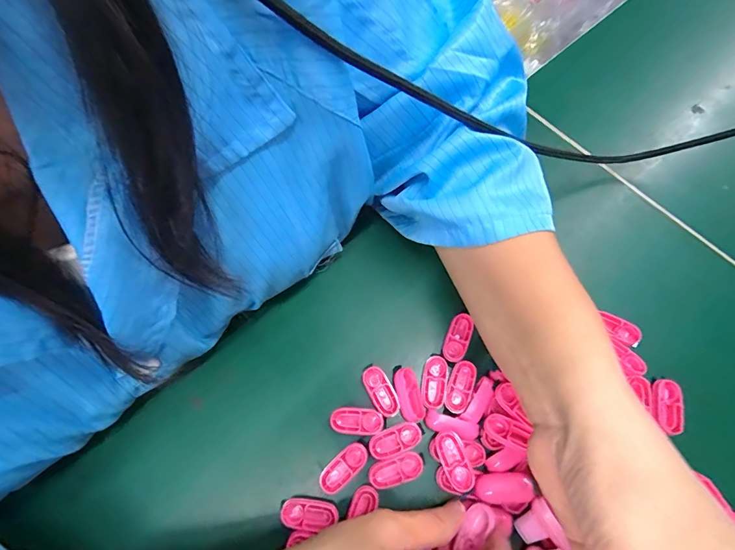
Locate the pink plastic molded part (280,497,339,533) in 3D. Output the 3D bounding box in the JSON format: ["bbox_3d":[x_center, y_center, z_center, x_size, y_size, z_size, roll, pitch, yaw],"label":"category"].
[{"bbox_3d":[-0.035,0.145,0.225,0.034,0.004,0.016,5,71,2],"label":"pink plastic molded part"}]

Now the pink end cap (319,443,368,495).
[{"bbox_3d":[-0.015,0.121,0.235,0.033,0.004,0.016,-40,76,-12],"label":"pink end cap"}]

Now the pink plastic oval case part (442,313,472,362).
[{"bbox_3d":[0.063,0.044,0.263,0.015,0.008,0.034,21,73,7],"label":"pink plastic oval case part"}]

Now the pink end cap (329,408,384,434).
[{"bbox_3d":[-0.007,0.096,0.246,0.034,0.005,0.015,2,71,1],"label":"pink end cap"}]

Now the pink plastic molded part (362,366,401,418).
[{"bbox_3d":[0.009,0.078,0.252,0.016,0.005,0.034,-28,74,-9],"label":"pink plastic molded part"}]

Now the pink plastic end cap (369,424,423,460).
[{"bbox_3d":[0.018,0.107,0.241,0.034,0.007,0.014,-19,73,-6],"label":"pink plastic end cap"}]

